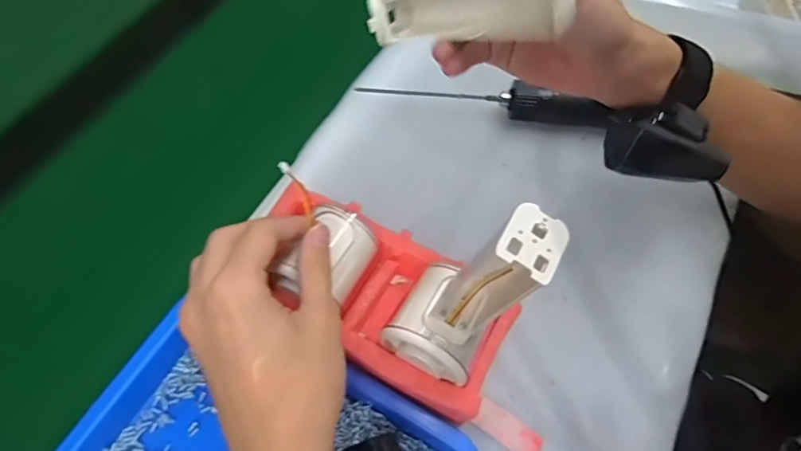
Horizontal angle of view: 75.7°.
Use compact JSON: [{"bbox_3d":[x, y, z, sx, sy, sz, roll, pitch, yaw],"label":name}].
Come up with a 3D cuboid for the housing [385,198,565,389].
[{"bbox_3d":[0.033,0.034,0.268,0.058,0.120,0.065,34,65,14],"label":"housing"}]

